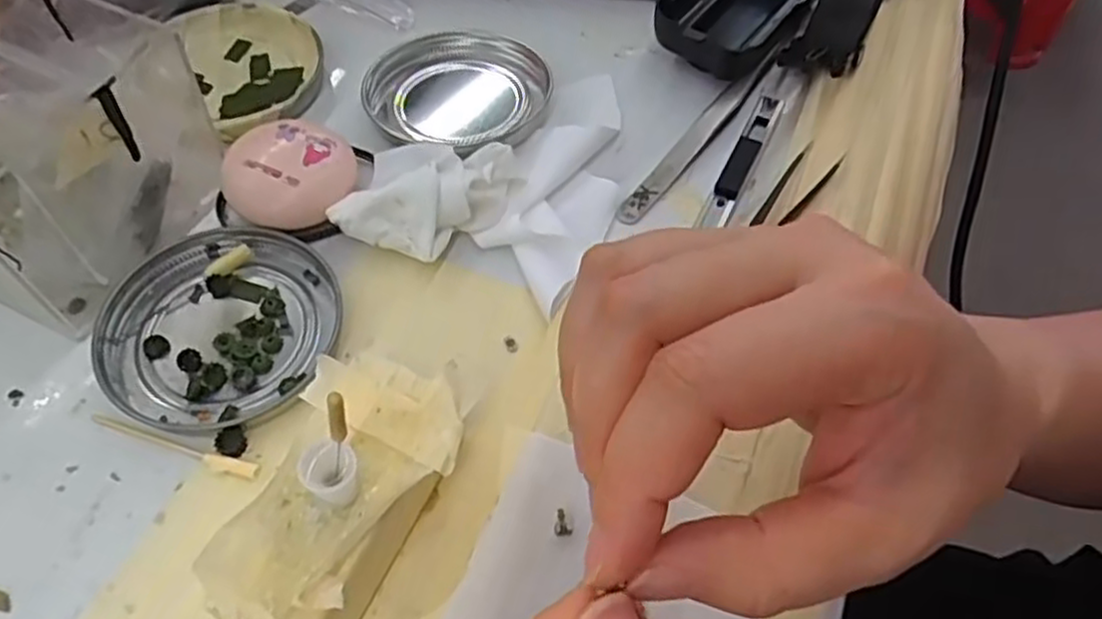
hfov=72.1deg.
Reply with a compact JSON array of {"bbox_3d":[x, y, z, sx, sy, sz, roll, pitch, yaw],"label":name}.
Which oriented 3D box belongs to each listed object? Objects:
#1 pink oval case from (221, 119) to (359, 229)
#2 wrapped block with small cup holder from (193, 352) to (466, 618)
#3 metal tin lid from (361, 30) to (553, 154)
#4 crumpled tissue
[{"bbox_3d":[-0.099,-0.050,0.289,0.047,0.023,0.042,0,57,-3],"label":"pink oval case"},{"bbox_3d":[-0.058,0.055,0.212,0.047,0.043,0.084,19,58,10],"label":"wrapped block with small cup holder"},{"bbox_3d":[-0.042,-0.095,0.323,0.077,0.015,0.077,1,57,-2],"label":"metal tin lid"},{"bbox_3d":[-0.017,-0.064,0.302,0.091,0.024,0.121,19,58,9],"label":"crumpled tissue"}]

